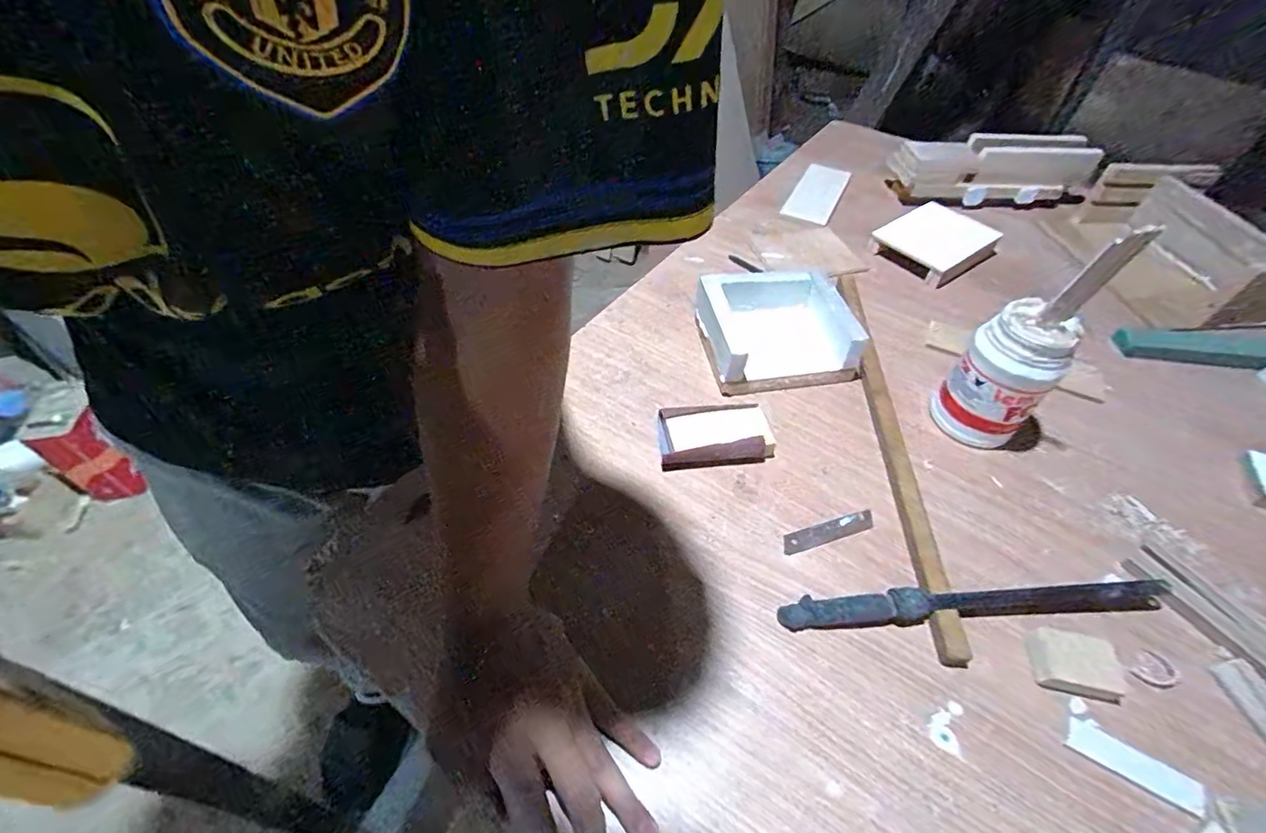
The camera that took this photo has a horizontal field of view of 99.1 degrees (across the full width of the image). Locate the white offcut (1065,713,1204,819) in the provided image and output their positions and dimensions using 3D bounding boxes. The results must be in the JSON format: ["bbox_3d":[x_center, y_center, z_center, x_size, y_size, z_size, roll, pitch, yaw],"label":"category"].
[{"bbox_3d":[0.336,0.233,0.364,0.080,0.004,0.024,27,53,19],"label":"white offcut"}]

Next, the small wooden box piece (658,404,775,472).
[{"bbox_3d":[0.080,0.016,0.529,0.106,0.028,0.065,-4,50,-6],"label":"small wooden box piece"}]

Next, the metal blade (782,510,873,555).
[{"bbox_3d":[0.172,0.101,0.476,0.090,0.004,0.019,-14,51,-14],"label":"metal blade"}]

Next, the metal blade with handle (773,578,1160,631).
[{"bbox_3d":[0.269,0.147,0.426,0.307,0.018,0.022,-2,49,-4],"label":"metal blade with handle"}]

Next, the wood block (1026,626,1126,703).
[{"bbox_3d":[0.323,0.180,0.395,0.062,0.013,0.042,11,50,7],"label":"wood block"}]

